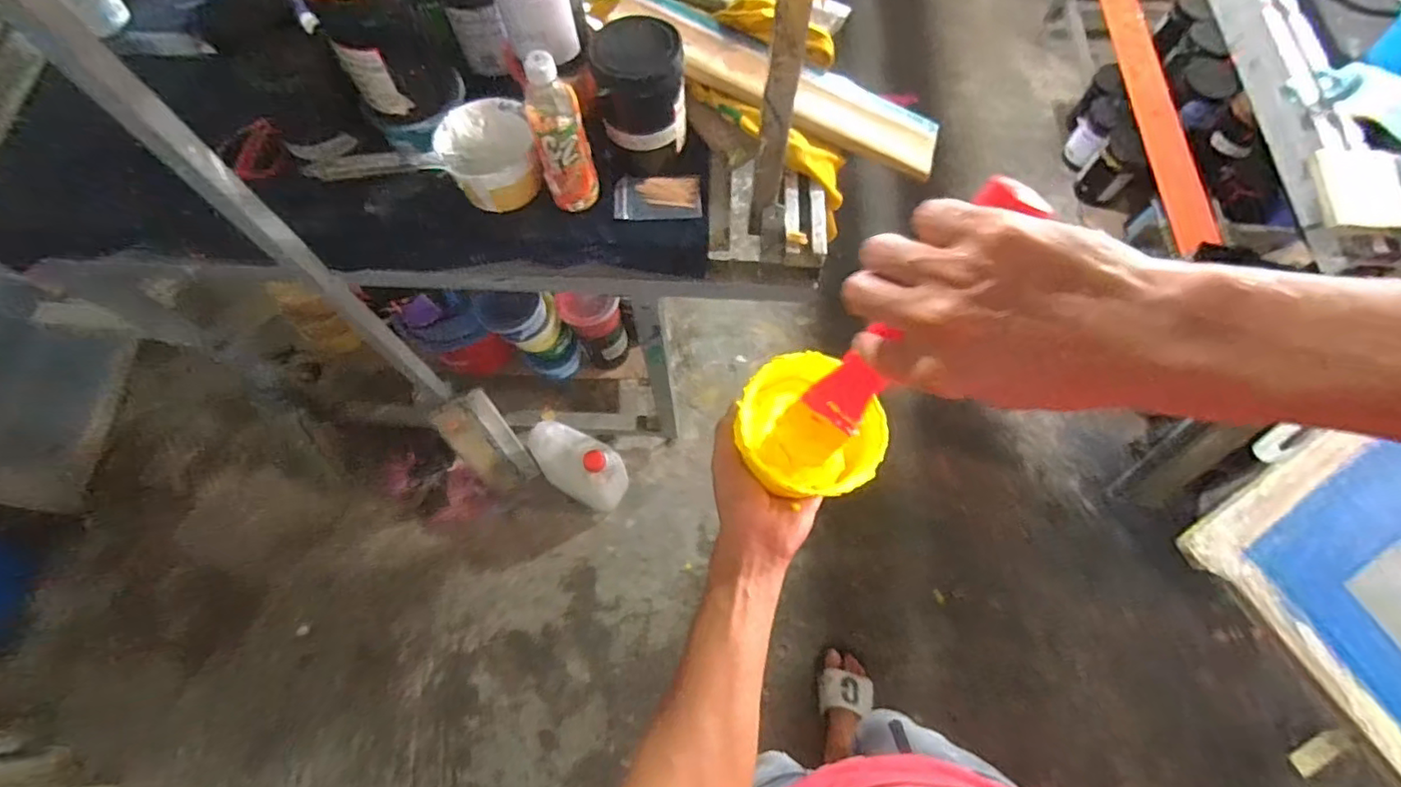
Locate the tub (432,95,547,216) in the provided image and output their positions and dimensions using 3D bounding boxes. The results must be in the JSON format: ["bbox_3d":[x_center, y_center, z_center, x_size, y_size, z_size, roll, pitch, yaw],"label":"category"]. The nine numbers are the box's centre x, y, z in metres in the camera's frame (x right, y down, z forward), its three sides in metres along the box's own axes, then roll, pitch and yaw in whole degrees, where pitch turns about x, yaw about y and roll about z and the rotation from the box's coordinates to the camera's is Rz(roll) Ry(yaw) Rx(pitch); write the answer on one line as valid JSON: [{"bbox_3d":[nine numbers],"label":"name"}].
[{"bbox_3d":[-0.275,-0.313,0.806,0.119,0.070,0.130,0,67,0],"label":"tub"}]

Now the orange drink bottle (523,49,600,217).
[{"bbox_3d":[-0.164,-0.298,0.736,0.063,0.211,0.052,-16,68,-6],"label":"orange drink bottle"}]

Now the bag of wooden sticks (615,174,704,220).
[{"bbox_3d":[-0.057,-0.267,0.835,0.116,0.013,0.066,-5,67,-2],"label":"bag of wooden sticks"}]

